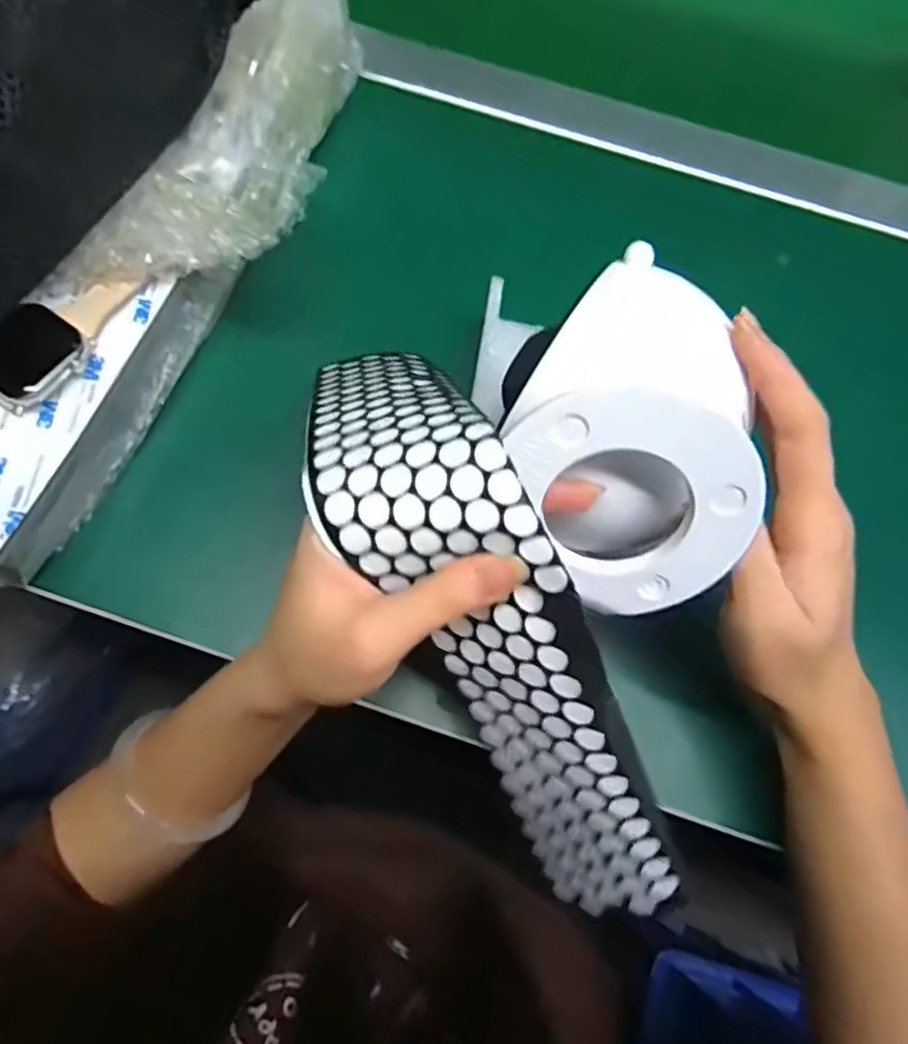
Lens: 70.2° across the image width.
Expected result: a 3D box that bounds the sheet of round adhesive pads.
[{"bbox_3d":[0.018,0.050,0.214,0.054,0.042,0.217,-30,103,-12],"label":"sheet of round adhesive pads"}]

